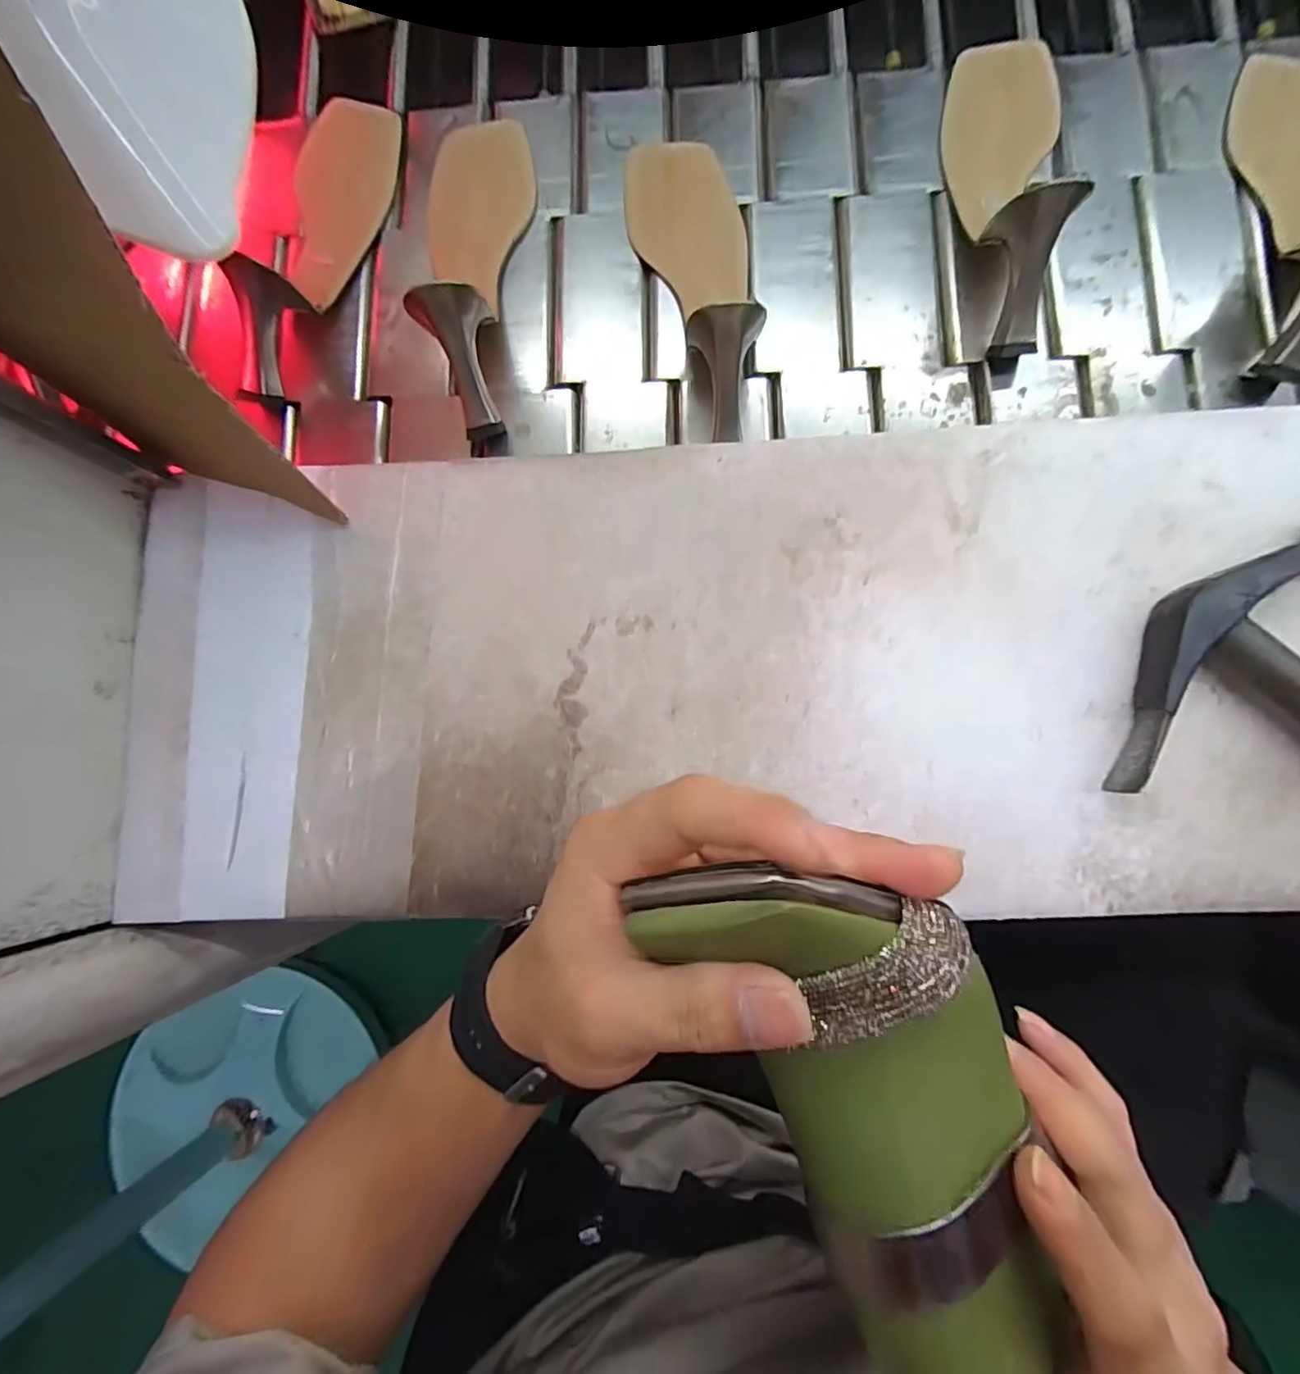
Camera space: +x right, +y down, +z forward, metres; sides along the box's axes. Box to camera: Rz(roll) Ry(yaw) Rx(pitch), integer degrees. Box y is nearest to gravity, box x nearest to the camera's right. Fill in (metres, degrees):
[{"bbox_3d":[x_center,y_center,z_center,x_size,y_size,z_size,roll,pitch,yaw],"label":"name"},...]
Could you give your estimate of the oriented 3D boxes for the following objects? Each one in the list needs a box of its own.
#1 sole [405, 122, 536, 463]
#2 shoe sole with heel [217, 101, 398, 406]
[{"bbox_3d":[-0.118,-0.282,0.373,0.074,0.072,0.248,-1,82,3],"label":"sole"},{"bbox_3d":[-0.220,-0.305,0.388,0.070,0.053,0.239,4,82,3],"label":"shoe sole with heel"}]

